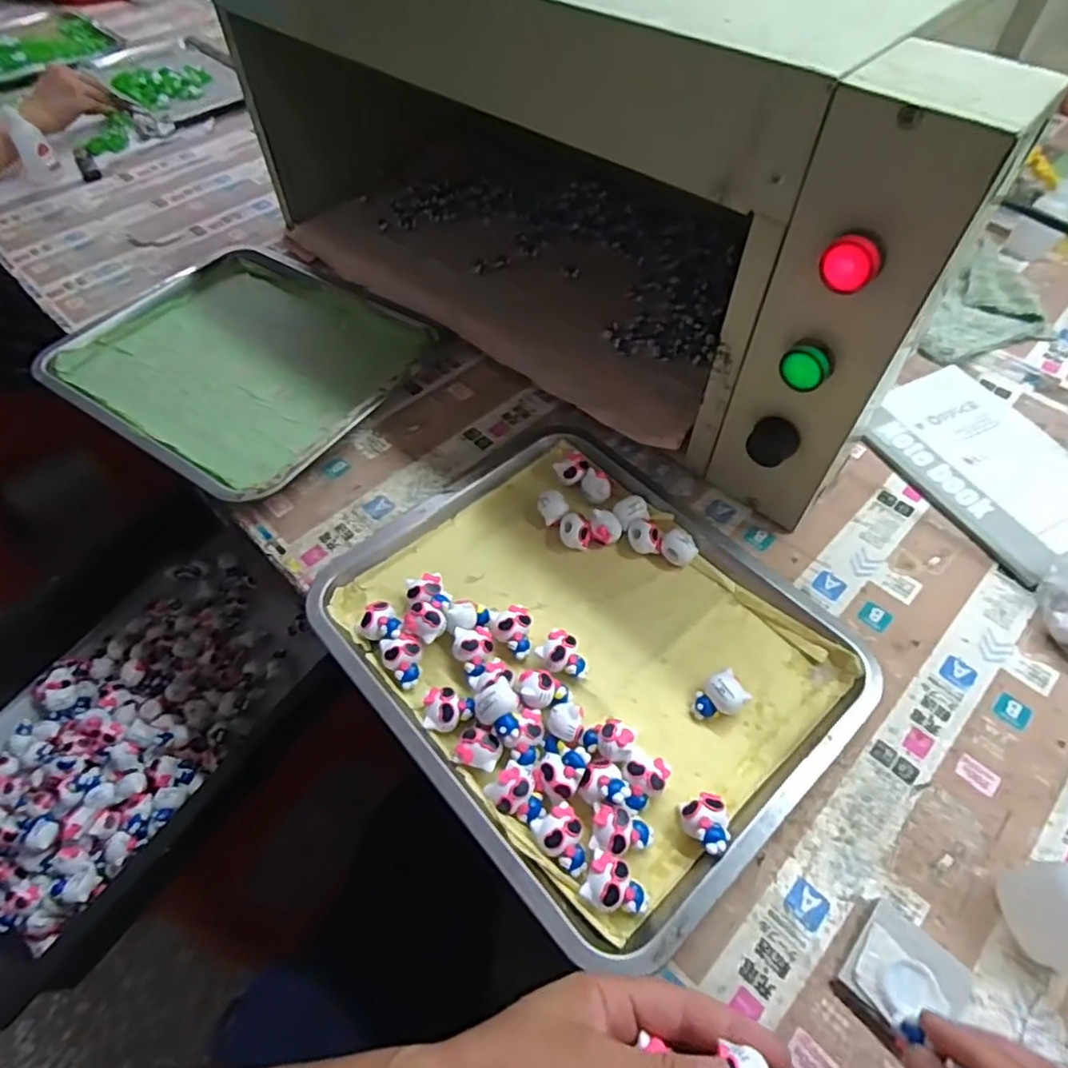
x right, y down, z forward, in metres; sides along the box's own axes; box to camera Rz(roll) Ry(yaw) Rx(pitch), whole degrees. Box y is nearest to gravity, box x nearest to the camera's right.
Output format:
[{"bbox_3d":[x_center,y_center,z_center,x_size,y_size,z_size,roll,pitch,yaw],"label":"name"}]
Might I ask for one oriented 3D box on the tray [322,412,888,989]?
[{"bbox_3d":[0.036,0.067,0.424,0.269,0.032,0.316,-37,63,-22],"label":"tray"}]

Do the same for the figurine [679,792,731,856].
[{"bbox_3d":[0.095,0.160,0.348,0.025,0.023,0.028,-20,58,-12],"label":"figurine"}]

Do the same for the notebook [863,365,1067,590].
[{"bbox_3d":[0.374,-0.062,0.522,0.138,0.008,0.188,-24,59,-15],"label":"notebook"}]

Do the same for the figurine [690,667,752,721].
[{"bbox_3d":[0.117,0.103,0.397,0.033,0.025,0.023,-25,59,-16],"label":"figurine"}]

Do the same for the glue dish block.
[{"bbox_3d":[0.186,0.223,0.318,0.055,0.016,0.050,-39,64,-23],"label":"glue dish block"}]

